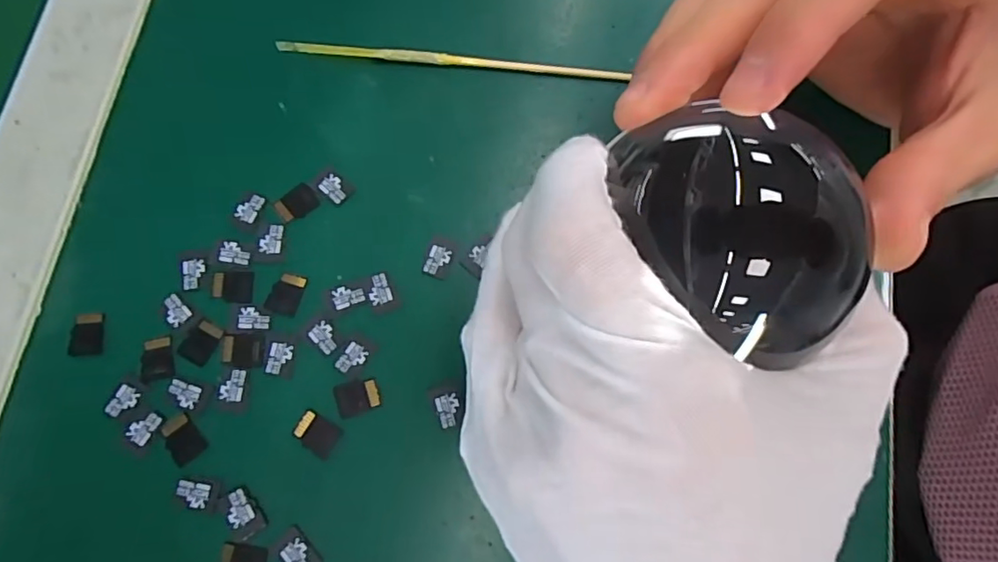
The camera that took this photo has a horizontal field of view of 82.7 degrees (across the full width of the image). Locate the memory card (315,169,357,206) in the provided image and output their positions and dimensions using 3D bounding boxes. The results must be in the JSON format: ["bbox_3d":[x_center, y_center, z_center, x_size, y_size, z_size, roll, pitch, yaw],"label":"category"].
[{"bbox_3d":[-0.062,-0.035,0.214,0.013,0.004,0.010,42,81,6],"label":"memory card"}]

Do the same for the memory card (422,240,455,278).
[{"bbox_3d":[-0.022,-0.009,0.207,0.010,0.004,0.013,15,77,3],"label":"memory card"}]

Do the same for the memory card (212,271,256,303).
[{"bbox_3d":[-0.096,0.002,0.205,0.015,0.004,0.011,1,76,1],"label":"memory card"}]

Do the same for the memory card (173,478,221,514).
[{"bbox_3d":[-0.100,0.071,0.188,0.015,0.004,0.010,7,69,3],"label":"memory card"}]

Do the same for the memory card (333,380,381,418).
[{"bbox_3d":[-0.049,0.040,0.197,0.015,0.004,0.011,-15,77,-2],"label":"memory card"}]

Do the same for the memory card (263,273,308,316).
[{"bbox_3d":[-0.077,0.005,0.204,0.012,0.004,0.015,14,76,3],"label":"memory card"}]

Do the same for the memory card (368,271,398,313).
[{"bbox_3d":[-0.043,0.004,0.204,0.009,0.004,0.014,-21,77,-3],"label":"memory card"}]

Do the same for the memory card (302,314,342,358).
[{"bbox_3d":[-0.063,0.019,0.201,0.009,0.004,0.013,-39,82,-9],"label":"memory card"}]

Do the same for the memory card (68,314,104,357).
[{"bbox_3d":[-0.145,0.019,0.200,0.012,0.004,0.015,-2,76,-2],"label":"memory card"}]

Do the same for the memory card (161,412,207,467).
[{"bbox_3d":[-0.108,0.054,0.193,0.011,0.004,0.015,-38,85,-10],"label":"memory card"}]

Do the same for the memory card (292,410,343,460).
[{"bbox_3d":[-0.062,0.052,0.194,0.015,0.004,0.011,30,74,5],"label":"memory card"}]

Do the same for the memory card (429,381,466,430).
[{"bbox_3d":[-0.017,0.042,0.194,0.011,0.004,0.014,-16,77,-4],"label":"memory card"}]

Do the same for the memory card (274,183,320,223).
[{"bbox_3d":[-0.076,-0.029,0.213,0.014,0.004,0.012,-39,81,-10],"label":"memory card"}]

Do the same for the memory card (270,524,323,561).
[{"bbox_3d":[-0.066,0.089,0.184,0.010,0.004,0.015,-41,77,-14],"label":"memory card"}]

